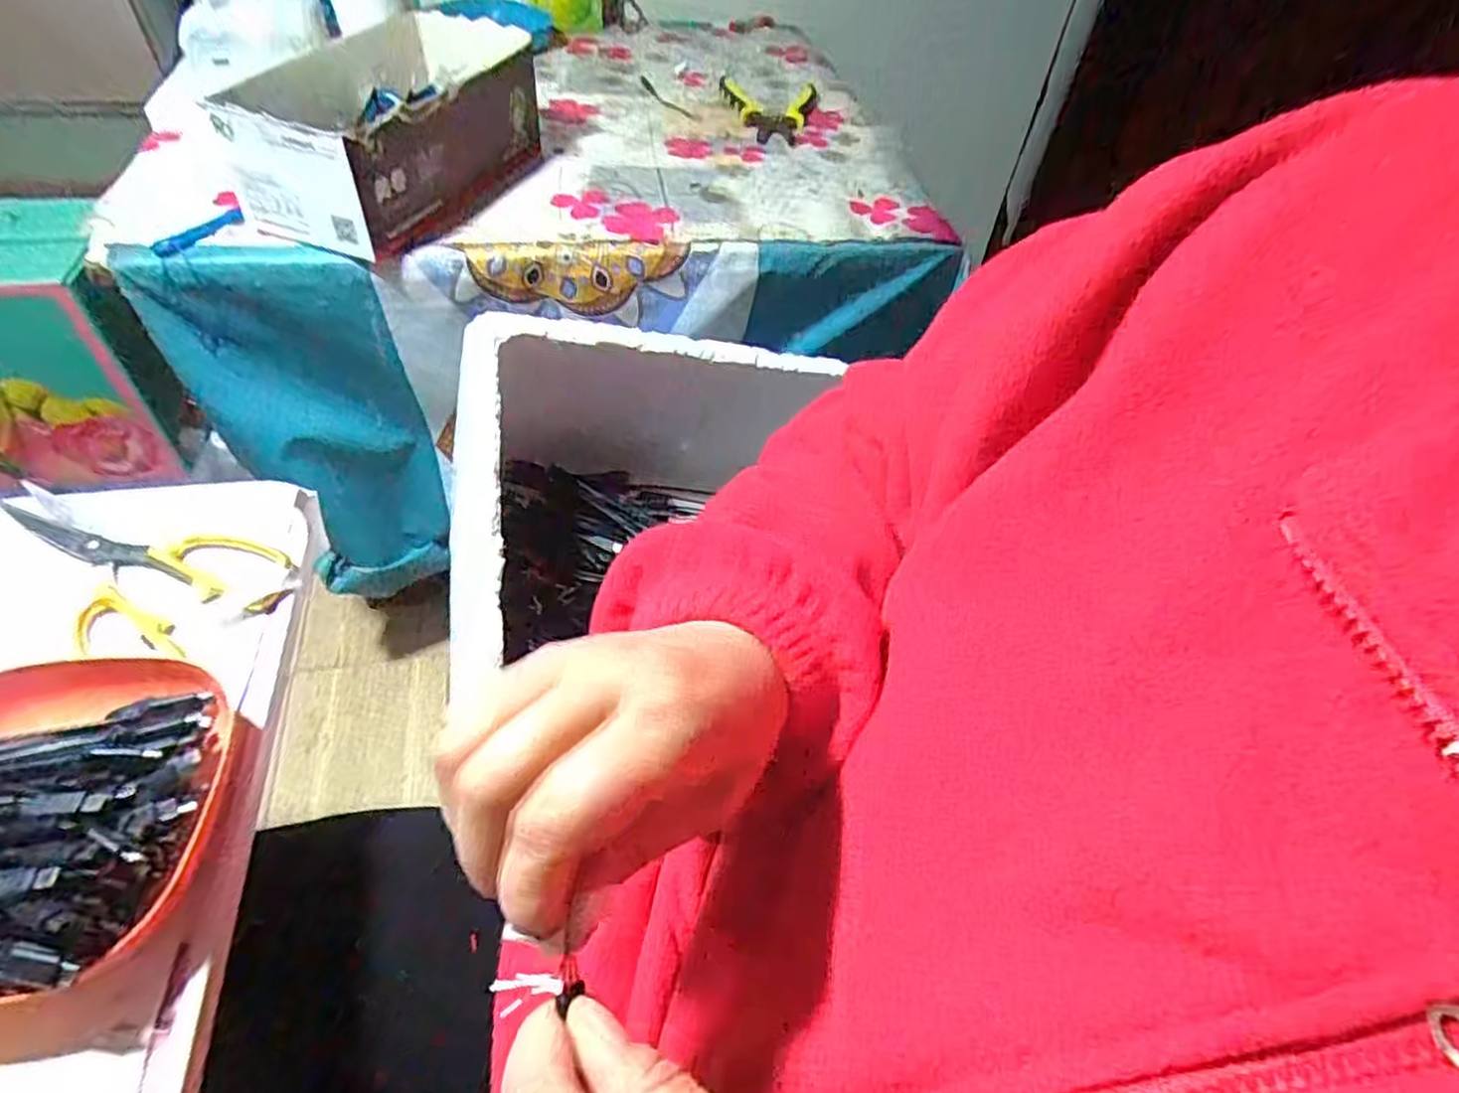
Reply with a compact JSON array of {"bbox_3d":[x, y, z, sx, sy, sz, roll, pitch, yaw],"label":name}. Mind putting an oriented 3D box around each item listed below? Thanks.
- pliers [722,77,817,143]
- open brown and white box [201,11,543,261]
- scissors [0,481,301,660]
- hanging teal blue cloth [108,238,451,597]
[{"bbox_3d":[0.043,-0.480,0.825,0.106,0.019,0.147,5,50,-3],"label":"pliers"},{"bbox_3d":[-0.272,-0.351,0.630,0.145,0.100,0.256,17,51,8],"label":"open brown and white box"},{"bbox_3d":[-0.326,0.015,0.397,0.174,0.011,0.075,12,50,4],"label":"scissors"},{"bbox_3d":[-0.384,-0.097,0.712,0.178,0.376,0.071,-8,51,-11],"label":"hanging teal blue cloth"}]

